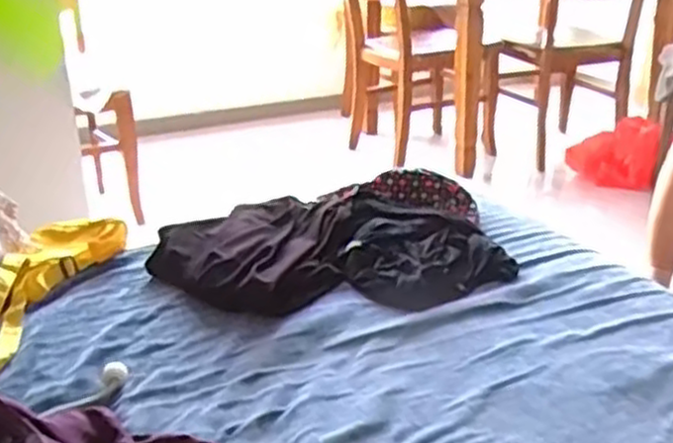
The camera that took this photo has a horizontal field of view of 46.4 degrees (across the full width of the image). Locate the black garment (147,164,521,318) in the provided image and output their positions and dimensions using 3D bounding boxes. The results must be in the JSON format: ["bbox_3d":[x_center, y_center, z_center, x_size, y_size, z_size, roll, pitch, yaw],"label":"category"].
[{"bbox_3d":[-0.011,0.024,1.131,0.490,0.062,0.345,-5,22,-8],"label":"black garment"}]

